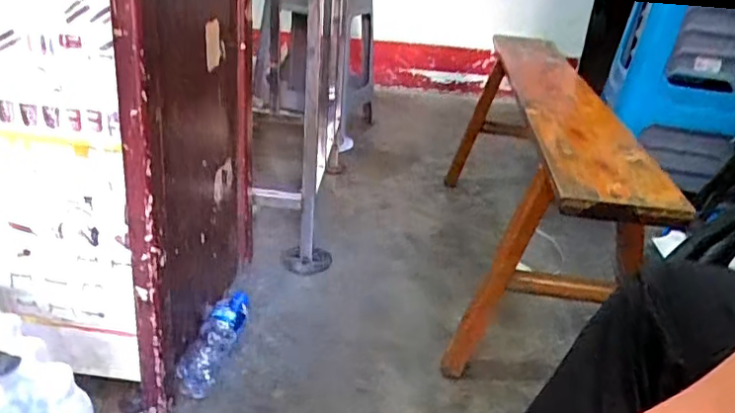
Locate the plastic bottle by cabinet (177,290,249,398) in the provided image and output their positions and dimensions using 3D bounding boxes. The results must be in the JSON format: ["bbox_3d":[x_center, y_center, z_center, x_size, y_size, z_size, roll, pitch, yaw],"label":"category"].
[{"bbox_3d":[-0.248,0.220,1.033,0.057,0.060,0.237,8,26,4],"label":"plastic bottle by cabinet"}]

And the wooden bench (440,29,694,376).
[{"bbox_3d":[0.315,-0.049,1.264,0.232,0.389,1.107,8,26,4],"label":"wooden bench"}]

